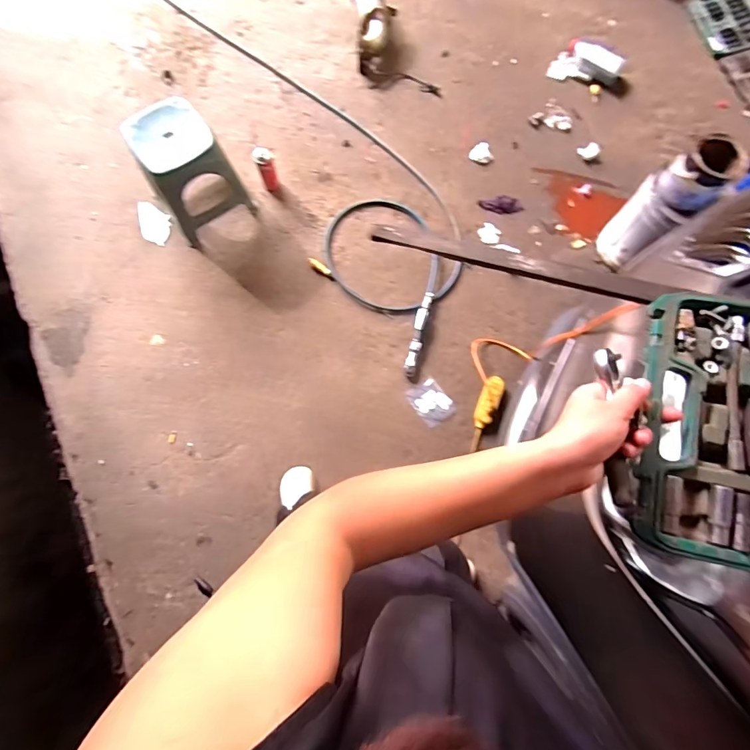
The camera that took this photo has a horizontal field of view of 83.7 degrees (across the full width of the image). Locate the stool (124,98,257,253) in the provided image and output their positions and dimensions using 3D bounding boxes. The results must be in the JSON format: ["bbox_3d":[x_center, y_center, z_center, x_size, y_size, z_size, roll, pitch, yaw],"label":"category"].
[{"bbox_3d":[-0.669,-0.720,1.480,0.281,0.361,0.364,-37,83,-10],"label":"stool"}]

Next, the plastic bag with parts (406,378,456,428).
[{"bbox_3d":[0.204,0.097,1.497,0.126,0.008,0.152,-34,81,-7],"label":"plastic bag with parts"}]

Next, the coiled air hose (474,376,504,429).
[{"bbox_3d":[0.398,0.093,1.470,0.064,0.062,0.194,19,79,3],"label":"coiled air hose"}]

